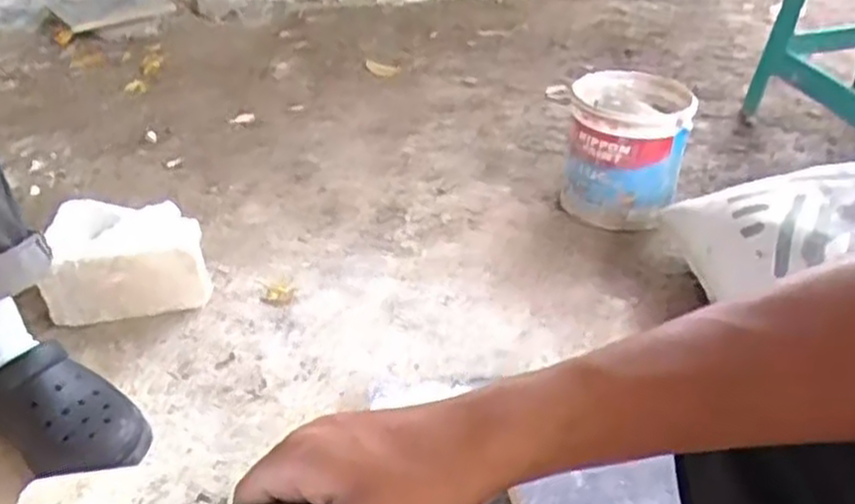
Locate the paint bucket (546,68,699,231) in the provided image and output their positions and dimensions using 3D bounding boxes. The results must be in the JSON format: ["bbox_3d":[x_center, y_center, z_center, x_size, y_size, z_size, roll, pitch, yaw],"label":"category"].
[{"bbox_3d":[0.295,-0.160,1.230,0.200,0.197,0.200,-2,35,1],"label":"paint bucket"}]

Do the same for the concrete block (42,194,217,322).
[{"bbox_3d":[-0.400,0.013,1.067,0.203,0.117,0.148,-10,35,-10],"label":"concrete block"}]

